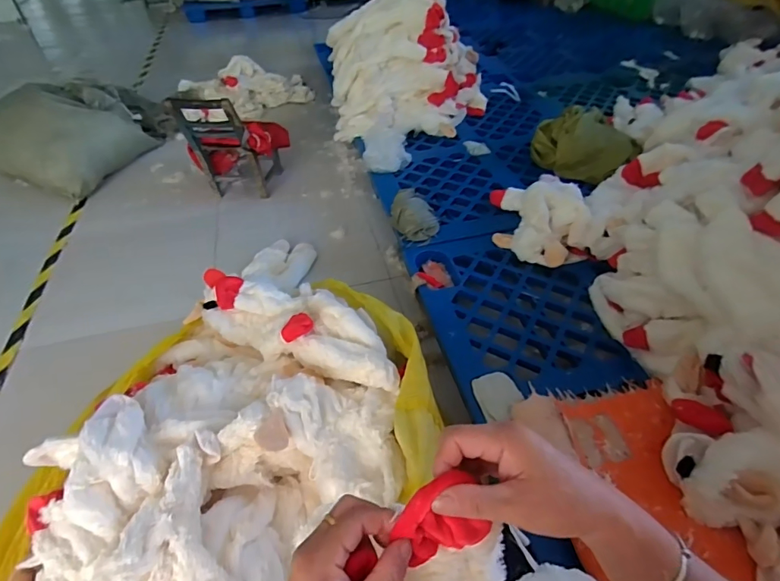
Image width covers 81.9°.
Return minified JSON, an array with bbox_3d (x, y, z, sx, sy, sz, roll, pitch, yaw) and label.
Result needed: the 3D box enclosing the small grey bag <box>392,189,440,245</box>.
[{"bbox_3d":[0.084,-0.245,1.498,0.157,0.112,0.174,0,43,0],"label":"small grey bag"}]

